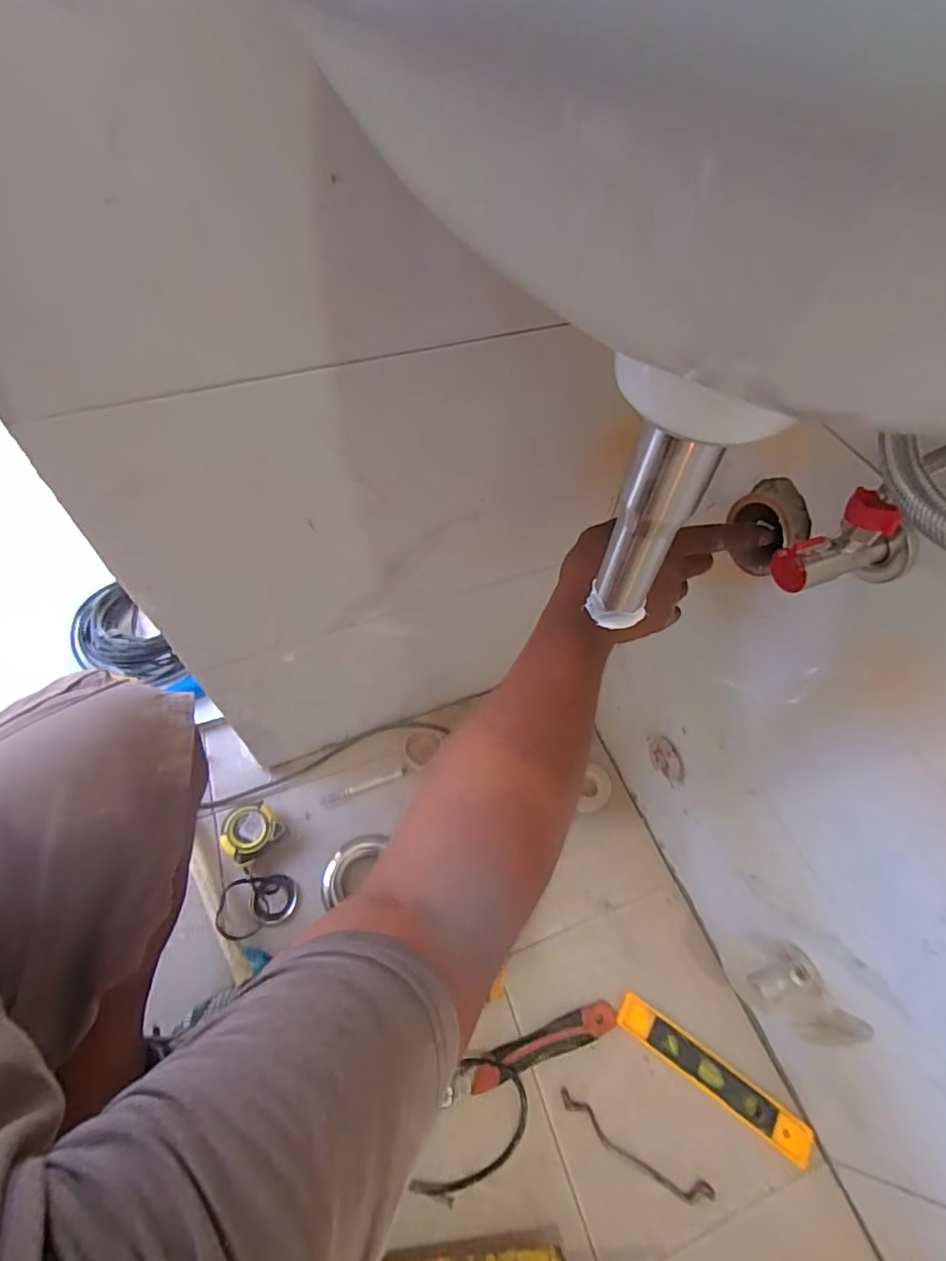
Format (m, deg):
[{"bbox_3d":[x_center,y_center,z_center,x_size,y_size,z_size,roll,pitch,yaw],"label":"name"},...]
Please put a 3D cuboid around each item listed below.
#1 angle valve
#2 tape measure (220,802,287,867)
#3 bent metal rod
[{"bbox_3d":[0.232,-0.053,0.340,0.089,0.063,0.031,-8,57,-9],"label":"angle valve"},{"bbox_3d":[-0.294,0.271,0.748,0.068,0.044,0.070,2,56,-2],"label":"tape measure"},{"bbox_3d":[0.173,0.558,0.603,0.174,0.009,0.025,26,60,15],"label":"bent metal rod"}]

